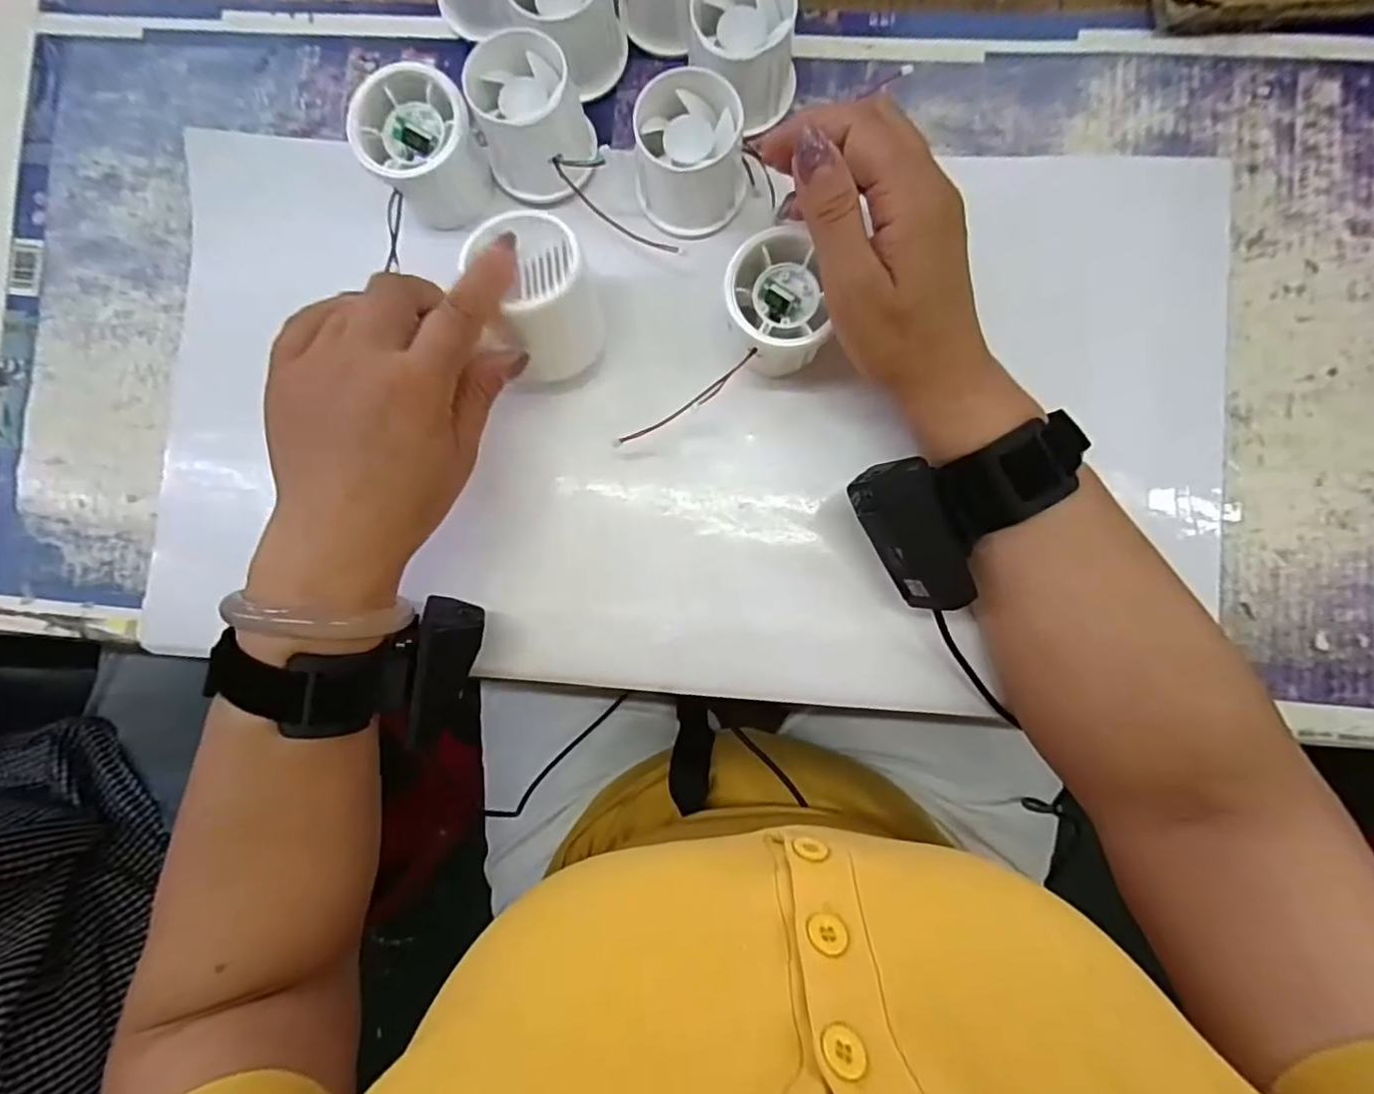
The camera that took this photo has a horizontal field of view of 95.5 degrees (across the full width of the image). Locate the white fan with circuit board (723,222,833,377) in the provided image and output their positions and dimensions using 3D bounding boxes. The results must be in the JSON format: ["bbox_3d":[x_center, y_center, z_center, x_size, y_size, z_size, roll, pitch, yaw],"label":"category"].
[{"bbox_3d":[0.042,-0.116,0.305,0.045,0.040,0.056,-21,86,2],"label":"white fan with circuit board"}]

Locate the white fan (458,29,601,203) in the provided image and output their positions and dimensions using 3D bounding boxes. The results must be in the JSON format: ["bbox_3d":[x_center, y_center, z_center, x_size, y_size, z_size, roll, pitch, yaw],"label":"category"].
[{"bbox_3d":[-0.079,-0.217,0.320,0.054,0.047,0.061,-22,86,2],"label":"white fan"}]

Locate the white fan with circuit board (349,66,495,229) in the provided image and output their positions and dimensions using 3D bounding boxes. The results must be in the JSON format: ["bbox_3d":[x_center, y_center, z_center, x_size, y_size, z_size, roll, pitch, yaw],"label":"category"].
[{"bbox_3d":[-0.133,-0.203,0.323,0.053,0.054,0.052,0,87,3],"label":"white fan with circuit board"}]

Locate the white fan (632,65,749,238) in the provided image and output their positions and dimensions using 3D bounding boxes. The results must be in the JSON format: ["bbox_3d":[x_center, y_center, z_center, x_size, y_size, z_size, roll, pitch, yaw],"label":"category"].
[{"bbox_3d":[0.001,-0.196,0.312,0.055,0.046,0.056,-7,87,3],"label":"white fan"}]

